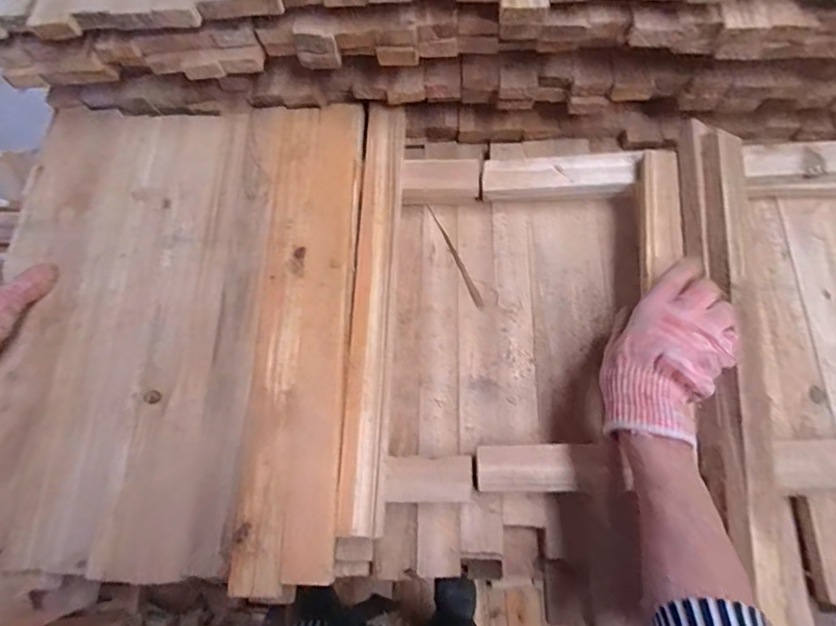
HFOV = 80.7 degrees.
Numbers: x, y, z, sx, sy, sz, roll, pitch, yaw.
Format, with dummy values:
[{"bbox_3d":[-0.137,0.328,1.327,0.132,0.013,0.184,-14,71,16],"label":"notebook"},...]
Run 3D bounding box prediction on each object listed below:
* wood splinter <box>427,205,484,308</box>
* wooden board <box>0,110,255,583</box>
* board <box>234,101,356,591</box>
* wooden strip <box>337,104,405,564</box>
[{"bbox_3d":[0.043,-0.069,0.584,0.009,0.005,0.146,-22,68,-5],"label":"wood splinter"},{"bbox_3d":[-0.310,-0.011,0.511,0.267,0.030,0.500,-4,67,-2],"label":"wooden board"},{"bbox_3d":[-0.121,-0.007,0.499,0.103,0.020,0.502,-2,68,3],"label":"board"},{"bbox_3d":[-0.045,-0.018,0.507,0.041,0.016,0.479,0,68,4],"label":"wooden strip"}]

